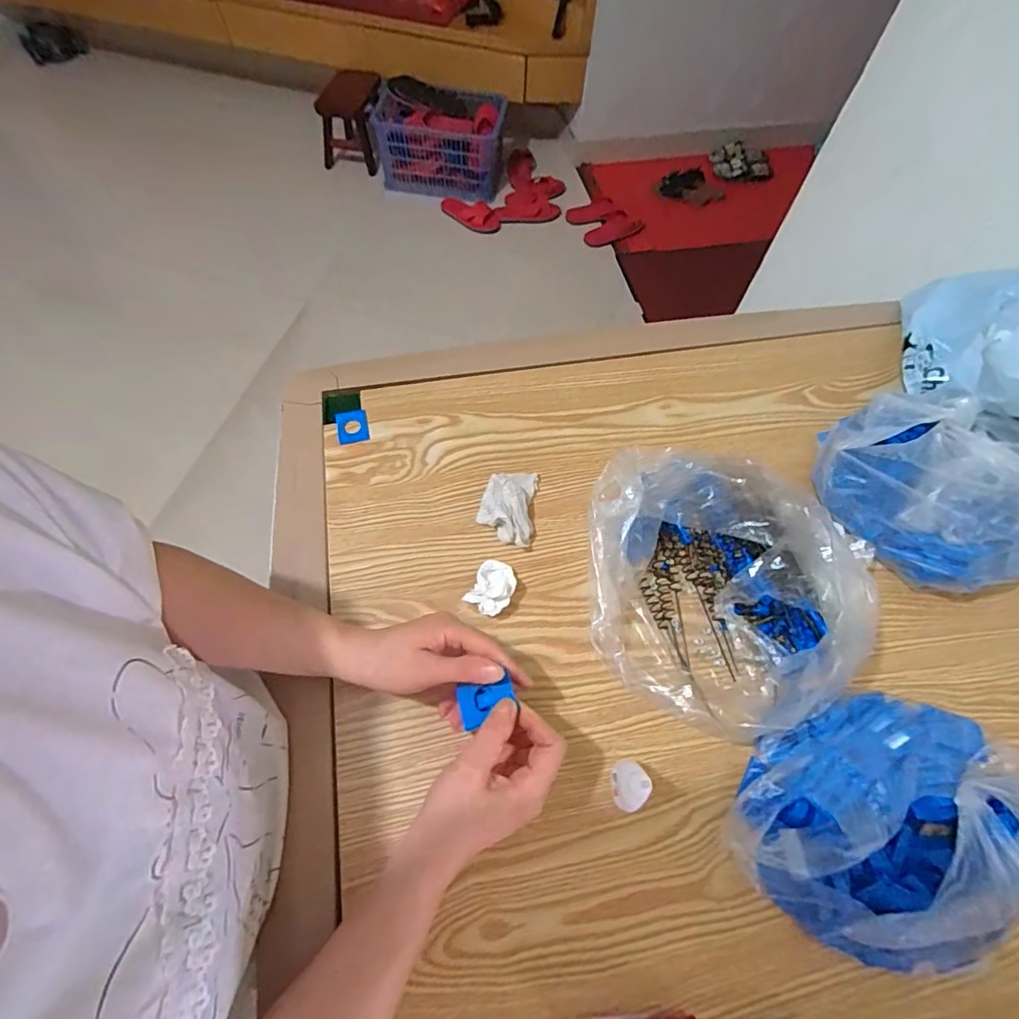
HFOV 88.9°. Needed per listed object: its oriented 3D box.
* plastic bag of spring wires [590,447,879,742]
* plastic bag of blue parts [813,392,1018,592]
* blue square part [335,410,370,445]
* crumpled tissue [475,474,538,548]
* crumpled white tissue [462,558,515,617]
[{"bbox_3d":[0.178,0.063,0.446,0.204,0.093,0.217,5,62,1],"label":"plastic bag of spring wires"},{"bbox_3d":[0.391,-0.017,0.490,0.201,0.105,0.142,33,66,15],"label":"plastic bag of blue parts"},{"bbox_3d":[-0.170,-0.090,0.564,0.032,0.006,0.038,-13,63,-9],"label":"blue square part"},{"bbox_3d":[-0.002,-0.008,0.512,0.053,0.030,0.081,8,62,2],"label":"crumpled tissue"},{"bbox_3d":[-0.014,0.071,0.472,0.037,0.025,0.049,28,65,12],"label":"crumpled white tissue"}]

